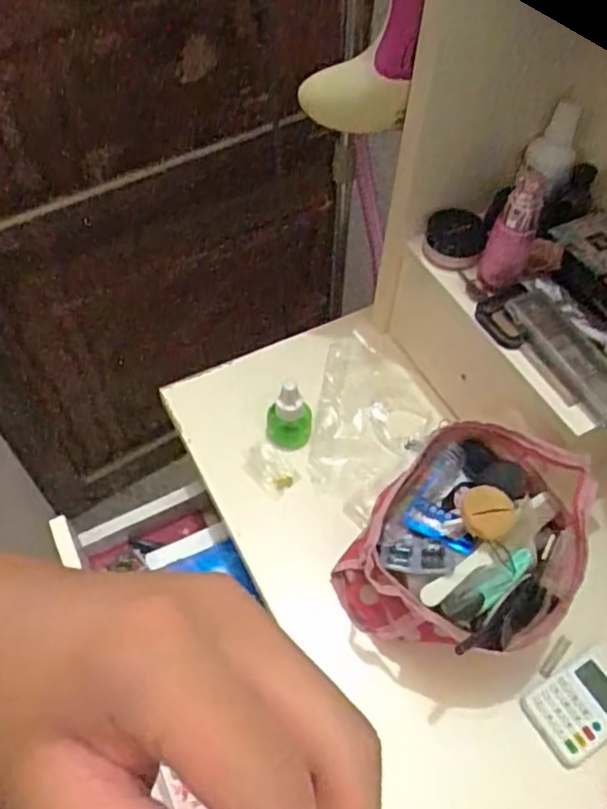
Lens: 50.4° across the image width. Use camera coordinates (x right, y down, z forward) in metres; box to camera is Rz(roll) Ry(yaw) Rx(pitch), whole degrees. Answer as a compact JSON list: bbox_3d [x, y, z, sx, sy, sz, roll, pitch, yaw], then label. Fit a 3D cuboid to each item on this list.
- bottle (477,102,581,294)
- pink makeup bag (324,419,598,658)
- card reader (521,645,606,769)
[{"bbox_3d":[0.179,-0.160,0.526,0.035,0.148,0.038,38,62,22],"label":"bottle"},{"bbox_3d":[0.133,0.113,0.522,0.157,0.105,0.168,22,57,13],"label":"pink makeup bag"},{"bbox_3d":[0.219,0.232,0.501,0.084,0.022,0.056,-27,60,-19],"label":"card reader"}]

